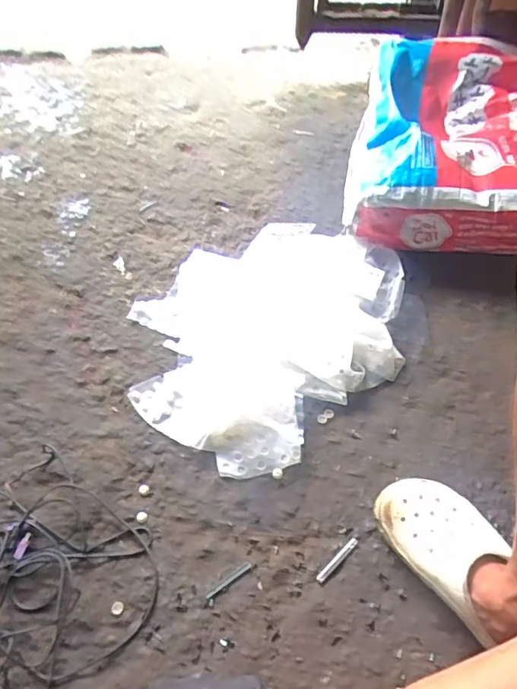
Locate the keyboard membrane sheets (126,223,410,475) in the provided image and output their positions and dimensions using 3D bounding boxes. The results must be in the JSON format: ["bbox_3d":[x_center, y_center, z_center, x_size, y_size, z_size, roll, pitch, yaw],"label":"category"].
[{"bbox_3d":[0.009,-0.035,0.846,0.410,0.047,0.458,31,62,22],"label":"keyboard membrane sheets"}]

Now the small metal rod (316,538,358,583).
[{"bbox_3d":[0.099,0.268,0.659,0.069,0.005,0.010,-38,62,-21],"label":"small metal rod"}]

